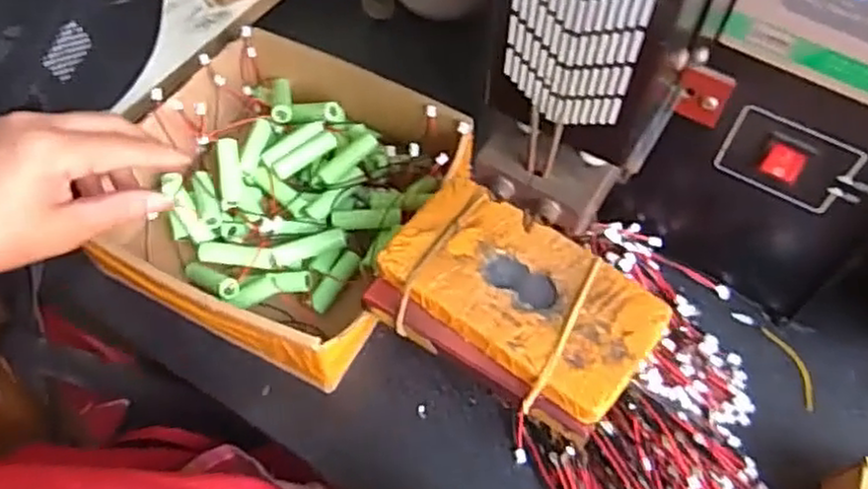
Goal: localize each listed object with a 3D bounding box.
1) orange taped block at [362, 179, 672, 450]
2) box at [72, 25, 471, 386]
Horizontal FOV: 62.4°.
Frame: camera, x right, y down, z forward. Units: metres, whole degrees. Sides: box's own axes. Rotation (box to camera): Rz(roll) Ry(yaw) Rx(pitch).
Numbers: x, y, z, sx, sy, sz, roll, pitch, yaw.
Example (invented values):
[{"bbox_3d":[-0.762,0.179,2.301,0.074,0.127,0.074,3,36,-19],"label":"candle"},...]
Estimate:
[{"bbox_3d":[0.044,0.032,0.405,0.148,0.026,0.093,32,64,17],"label":"orange taped block"},{"bbox_3d":[-0.102,-0.037,0.496,0.210,0.070,0.207,25,62,14],"label":"box"}]

